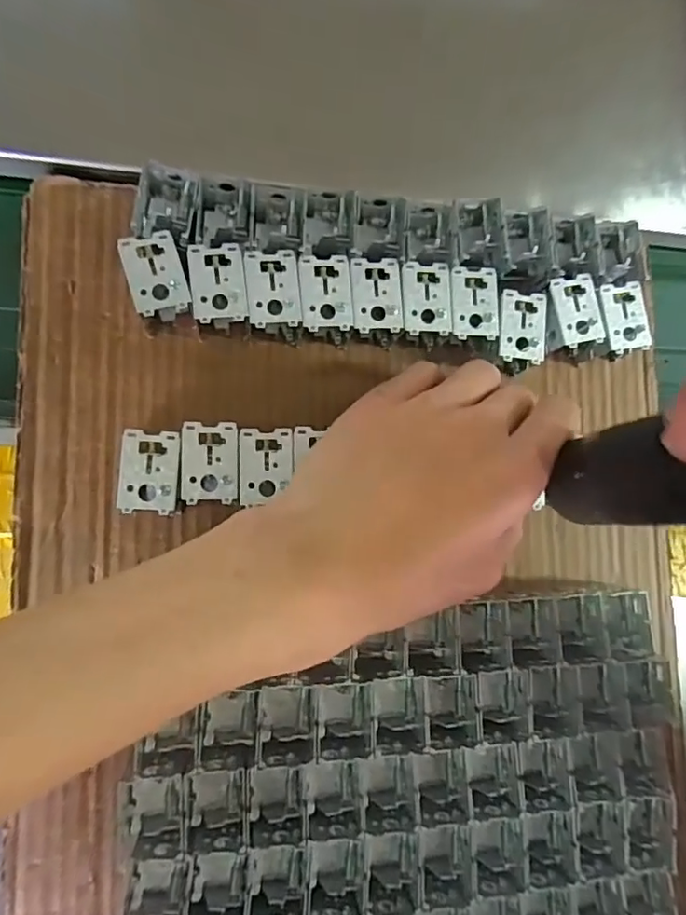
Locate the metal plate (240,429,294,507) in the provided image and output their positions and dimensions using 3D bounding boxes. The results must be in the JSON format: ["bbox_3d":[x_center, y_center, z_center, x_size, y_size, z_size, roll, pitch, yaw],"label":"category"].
[{"bbox_3d":[-0.032,0.004,0.229,0.022,0.004,0.031,-1,85,-10],"label":"metal plate"}]

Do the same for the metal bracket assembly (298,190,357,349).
[{"bbox_3d":[-0.007,-0.087,0.255,0.023,0.033,0.073,2,84,-10],"label":"metal bracket assembly"}]

